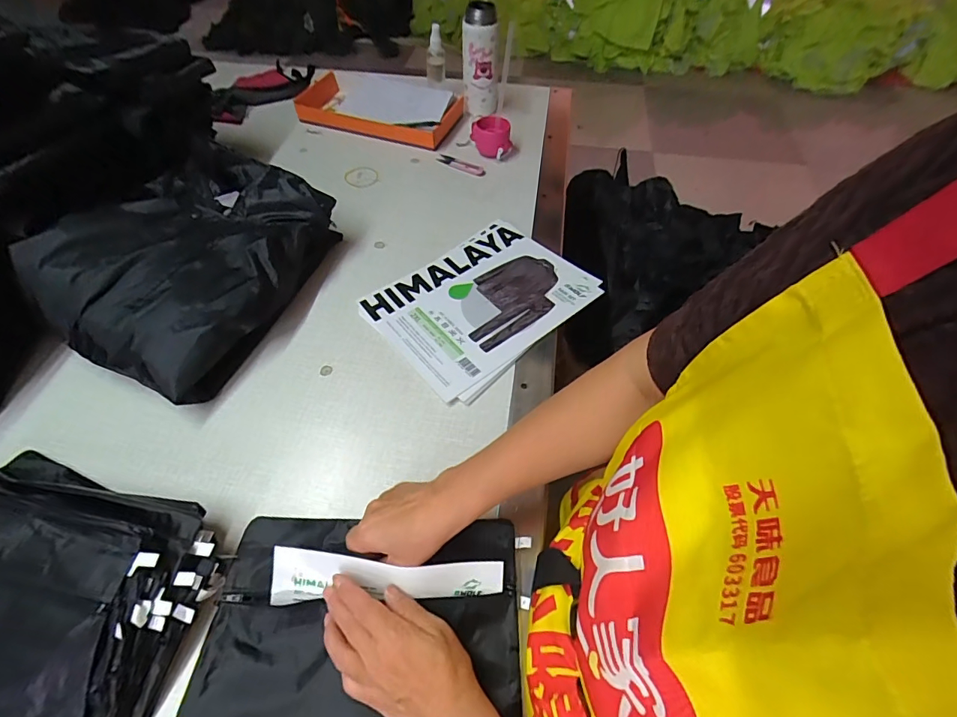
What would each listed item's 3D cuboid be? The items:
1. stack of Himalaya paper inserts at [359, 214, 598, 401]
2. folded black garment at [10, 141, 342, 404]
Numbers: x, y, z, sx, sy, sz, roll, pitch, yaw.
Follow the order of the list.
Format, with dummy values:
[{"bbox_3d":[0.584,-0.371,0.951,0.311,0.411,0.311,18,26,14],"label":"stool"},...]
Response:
[{"bbox_3d":[0.005,-0.088,0.632,0.286,0.008,0.220,-38,64,-24],"label":"stack of Himalaya paper inserts"},{"bbox_3d":[-0.376,-0.129,0.596,0.254,0.107,0.333,20,57,12],"label":"folded black garment"}]

